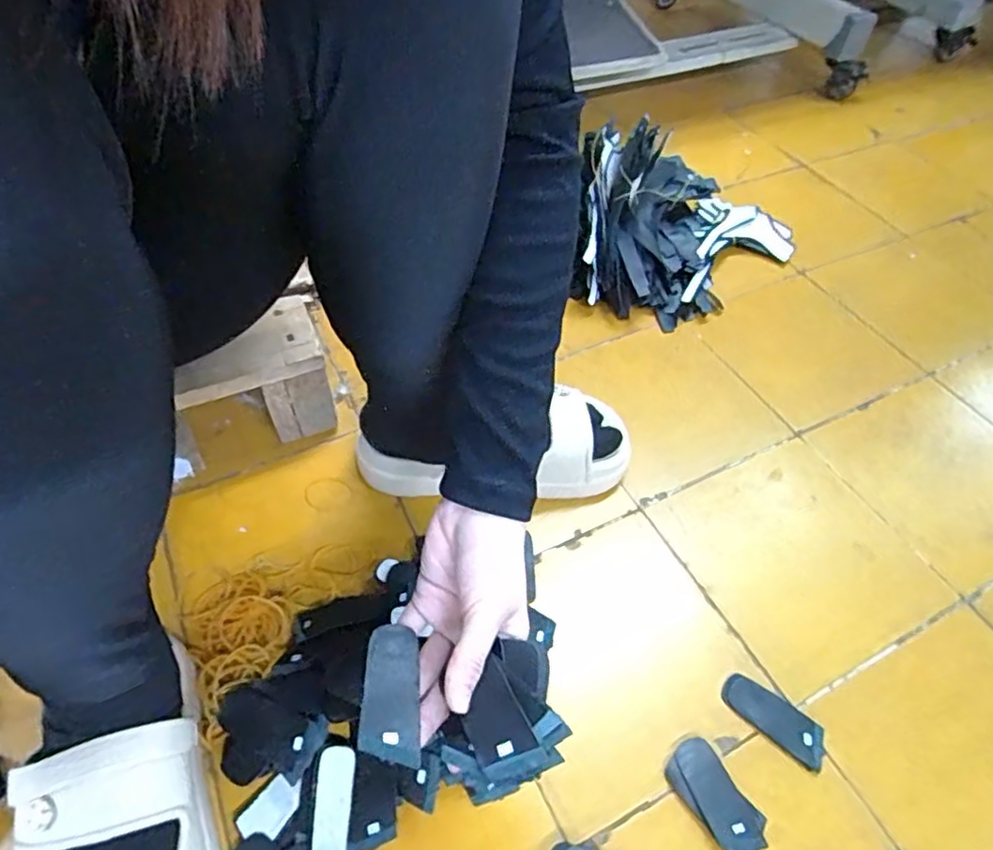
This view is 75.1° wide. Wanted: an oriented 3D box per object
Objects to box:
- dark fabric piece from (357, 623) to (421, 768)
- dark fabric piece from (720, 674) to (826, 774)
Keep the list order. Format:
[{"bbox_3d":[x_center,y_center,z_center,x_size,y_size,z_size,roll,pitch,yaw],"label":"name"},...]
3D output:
[{"bbox_3d":[-0.058,0.147,0.359,0.031,0.004,0.072,5,51,-10],"label":"dark fabric piece"},{"bbox_3d":[0.209,0.220,0.487,0.077,0.007,0.035,33,57,22],"label":"dark fabric piece"}]

